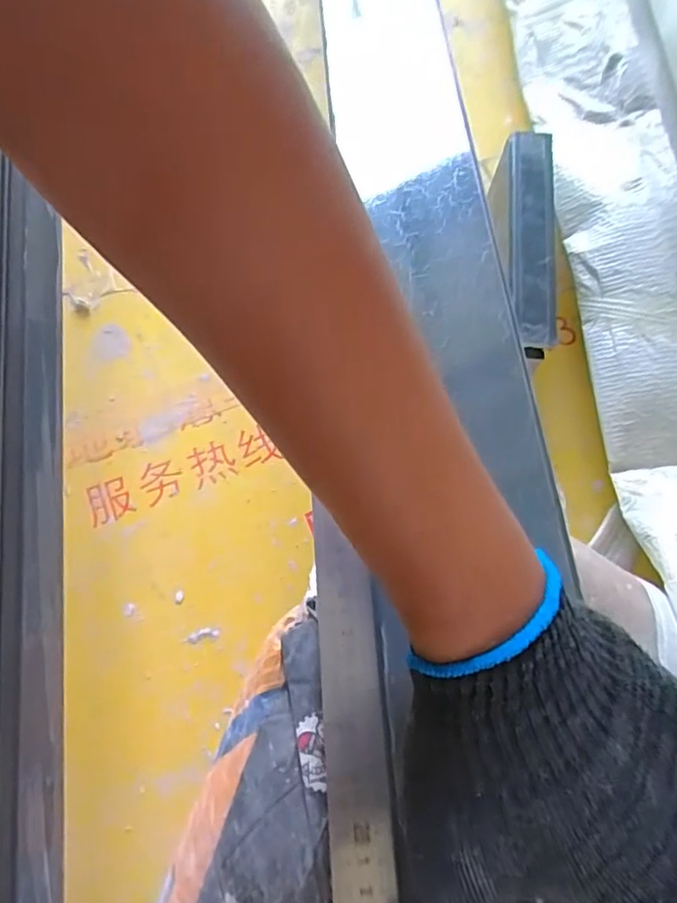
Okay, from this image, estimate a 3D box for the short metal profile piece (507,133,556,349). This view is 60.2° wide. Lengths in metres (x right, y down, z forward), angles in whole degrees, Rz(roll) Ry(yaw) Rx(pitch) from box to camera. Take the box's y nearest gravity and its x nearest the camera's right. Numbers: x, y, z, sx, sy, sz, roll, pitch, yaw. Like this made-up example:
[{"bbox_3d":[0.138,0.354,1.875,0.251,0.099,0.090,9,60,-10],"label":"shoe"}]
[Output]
[{"bbox_3d":[0.174,-0.192,0.530,0.040,0.032,0.215,5,74,-1],"label":"short metal profile piece"}]

